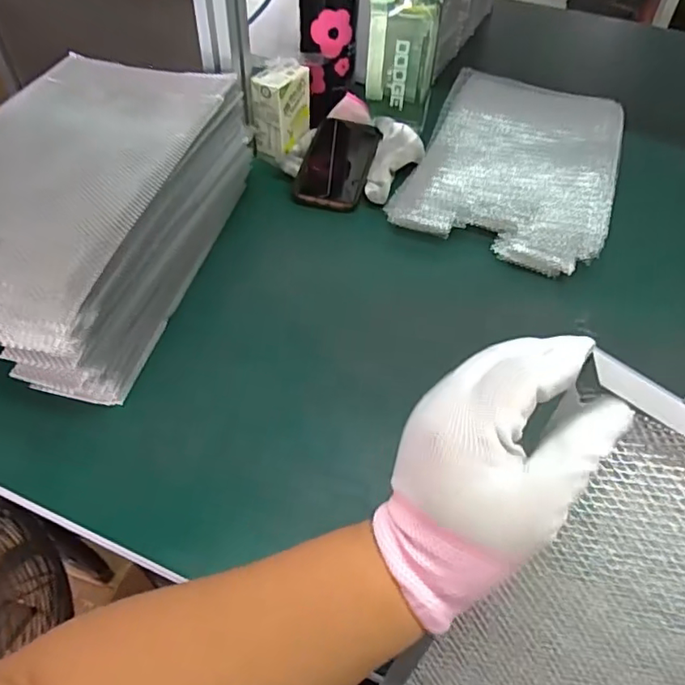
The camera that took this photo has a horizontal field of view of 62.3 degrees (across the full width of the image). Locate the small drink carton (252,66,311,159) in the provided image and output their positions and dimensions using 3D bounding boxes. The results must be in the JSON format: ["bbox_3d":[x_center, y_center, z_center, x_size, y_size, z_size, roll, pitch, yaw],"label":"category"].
[{"bbox_3d":[-0.076,-0.289,0.698,0.047,0.087,0.073,26,54,18],"label":"small drink carton"}]

